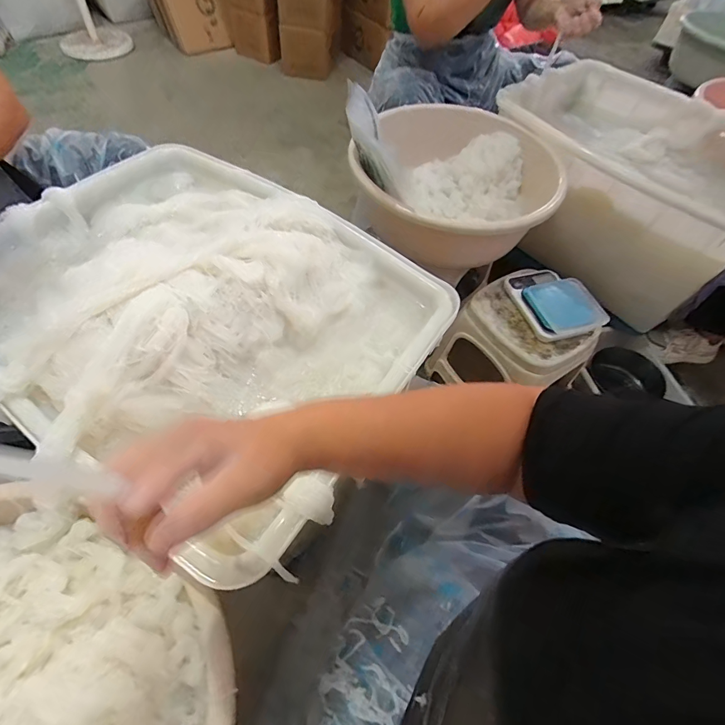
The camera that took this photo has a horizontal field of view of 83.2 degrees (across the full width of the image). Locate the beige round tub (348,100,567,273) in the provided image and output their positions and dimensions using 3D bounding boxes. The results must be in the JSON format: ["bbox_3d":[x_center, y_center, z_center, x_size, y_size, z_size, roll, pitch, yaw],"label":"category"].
[{"bbox_3d":[0.211,-0.400,0.937,0.405,0.167,0.444,2,55,-3],"label":"beige round tub"}]

